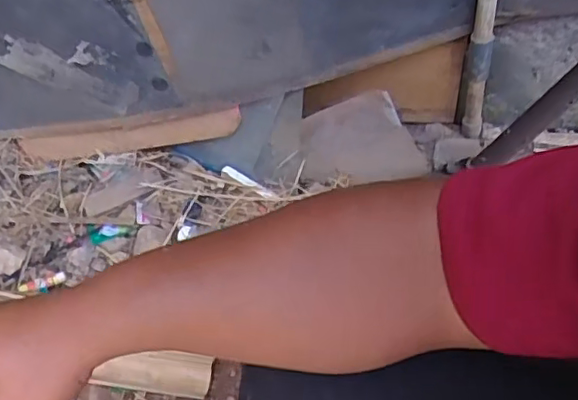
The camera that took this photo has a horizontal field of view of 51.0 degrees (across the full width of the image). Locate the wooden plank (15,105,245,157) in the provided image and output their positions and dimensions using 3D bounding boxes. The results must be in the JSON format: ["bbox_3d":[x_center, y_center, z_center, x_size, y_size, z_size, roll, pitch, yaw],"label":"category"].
[{"bbox_3d":[-0.282,-0.110,1.051,0.421,0.053,0.020,-5,52,18],"label":"wooden plank"}]

